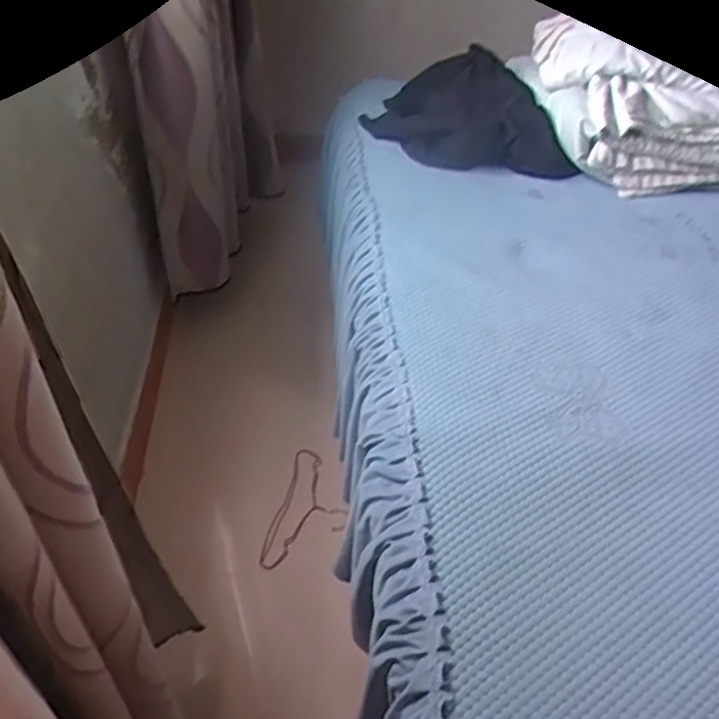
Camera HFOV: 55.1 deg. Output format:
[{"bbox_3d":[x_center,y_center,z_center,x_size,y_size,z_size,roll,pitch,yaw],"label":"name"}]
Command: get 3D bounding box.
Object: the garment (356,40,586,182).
[{"bbox_3d":[0.182,-0.445,1.280,0.281,0.114,0.379,-6,43,-13],"label":"garment"}]

